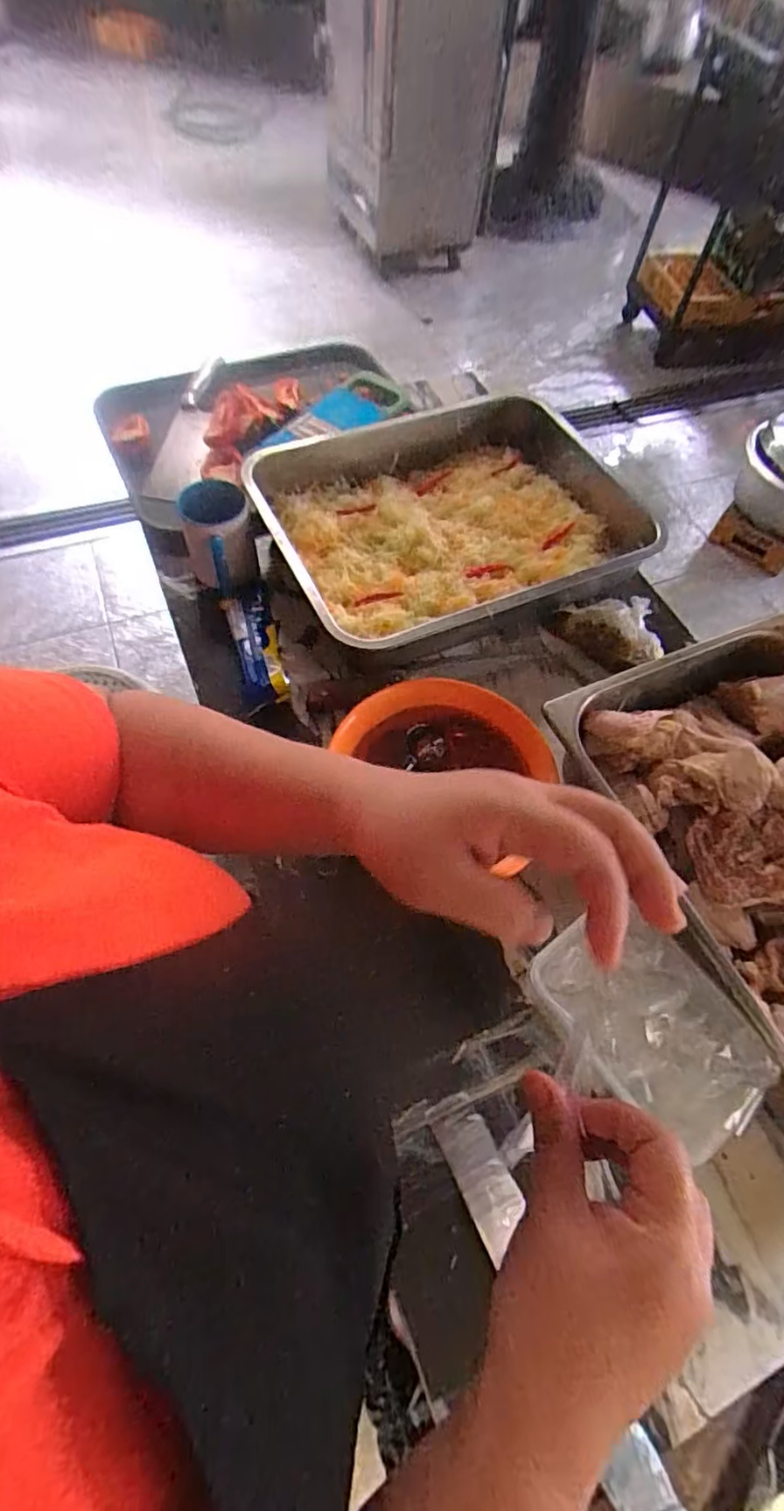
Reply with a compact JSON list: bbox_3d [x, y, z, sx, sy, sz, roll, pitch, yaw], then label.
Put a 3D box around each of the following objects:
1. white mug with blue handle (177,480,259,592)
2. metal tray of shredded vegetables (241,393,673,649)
[{"bbox_3d":[-0.205,-0.263,0.704,0.076,0.100,0.093,-13,63,-10],"label":"white mug with blue handle"},{"bbox_3d":[0.082,-0.296,0.742,0.442,0.064,0.340,-23,65,-14],"label":"metal tray of shredded vegetables"}]

